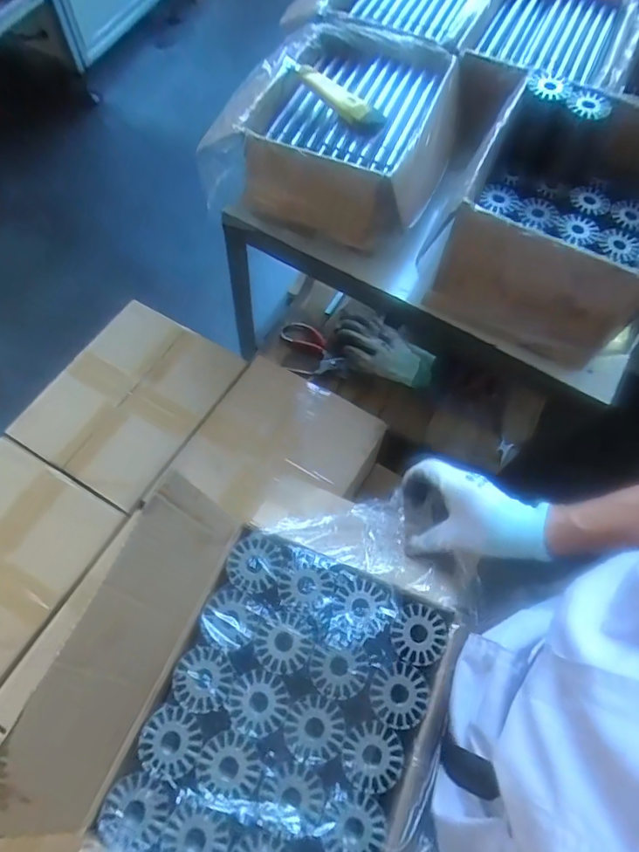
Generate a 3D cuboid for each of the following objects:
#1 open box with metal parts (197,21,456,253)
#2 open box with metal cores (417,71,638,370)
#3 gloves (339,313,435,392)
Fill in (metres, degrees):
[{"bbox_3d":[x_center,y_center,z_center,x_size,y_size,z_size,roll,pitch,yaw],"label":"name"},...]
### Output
[{"bbox_3d":[0.022,-0.399,0.701,0.269,0.118,0.274,26,67,8],"label":"open box with metal parts"},{"bbox_3d":[0.295,-0.253,0.637,0.245,0.152,0.296,31,68,11],"label":"open box with metal cores"},{"bbox_3d":[0.117,-0.144,0.965,0.210,0.045,0.100,36,69,12],"label":"gloves"}]

